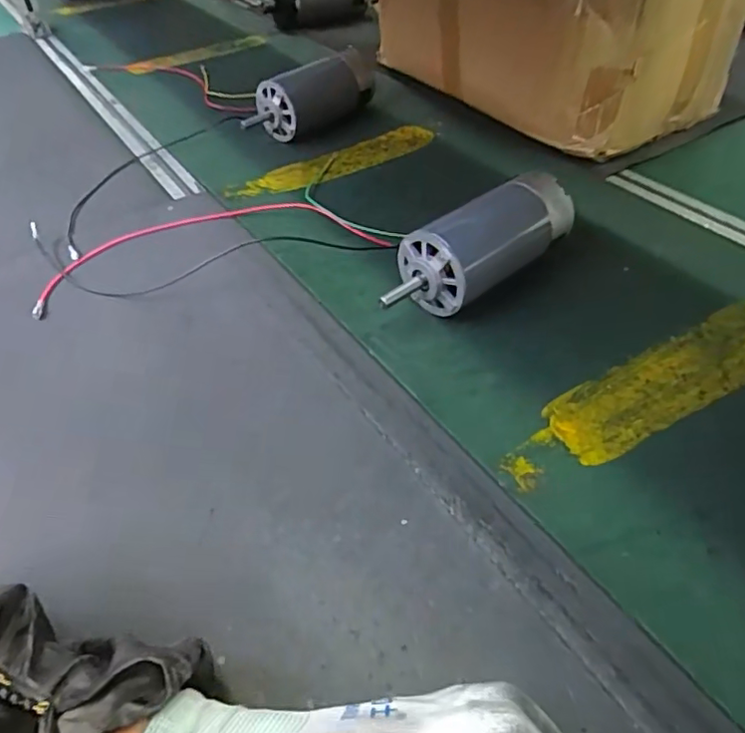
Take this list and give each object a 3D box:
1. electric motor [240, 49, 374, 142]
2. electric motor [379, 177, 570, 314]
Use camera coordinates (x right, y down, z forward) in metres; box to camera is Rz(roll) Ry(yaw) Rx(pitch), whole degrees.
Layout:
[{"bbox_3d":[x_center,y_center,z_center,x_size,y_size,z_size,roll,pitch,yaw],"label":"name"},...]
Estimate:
[{"bbox_3d":[-0.086,-0.392,0.837,0.086,0.076,0.217,31,54,32],"label":"electric motor"},{"bbox_3d":[0.102,-0.114,0.552,0.199,0.072,0.075,-33,52,-26],"label":"electric motor"}]

